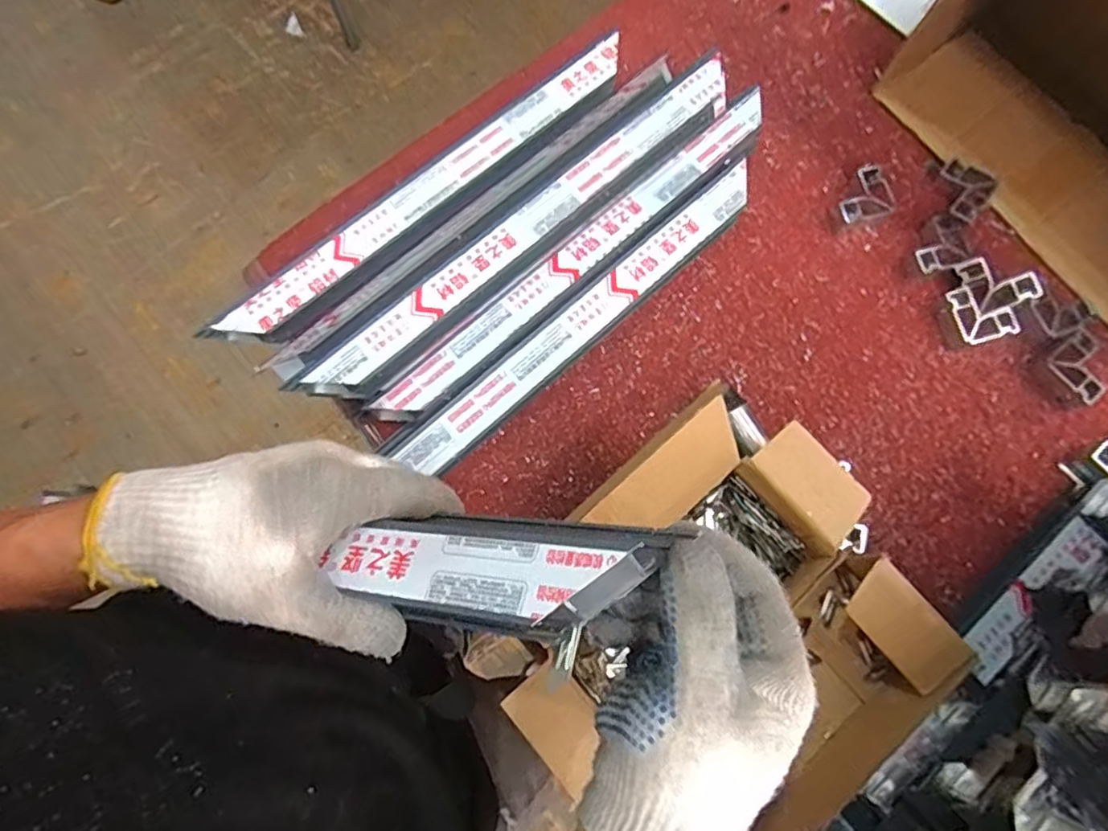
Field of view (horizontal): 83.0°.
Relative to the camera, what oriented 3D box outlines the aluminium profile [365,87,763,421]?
[{"bbox_3d":[0.025,-0.138,0.553,0.431,0.028,0.044,-40,80,-9],"label":"aluminium profile"}]

